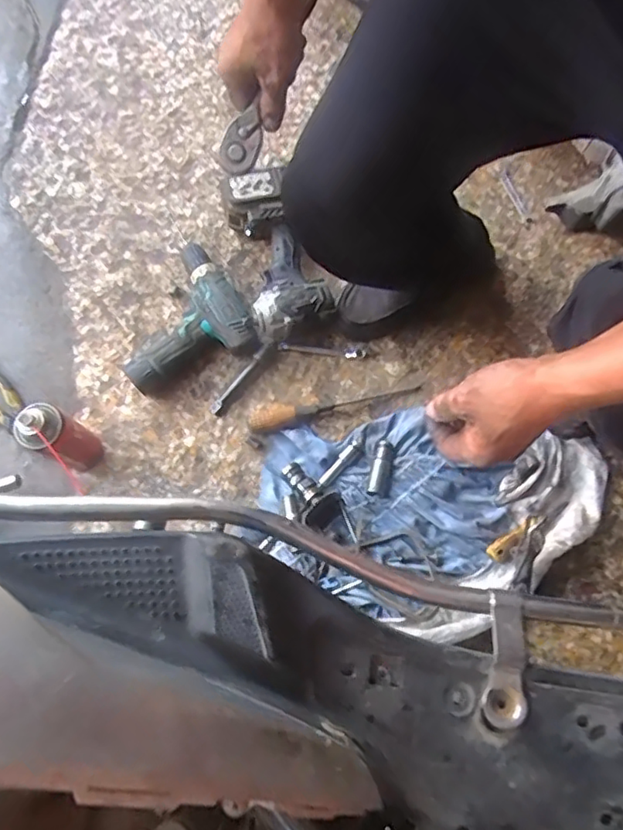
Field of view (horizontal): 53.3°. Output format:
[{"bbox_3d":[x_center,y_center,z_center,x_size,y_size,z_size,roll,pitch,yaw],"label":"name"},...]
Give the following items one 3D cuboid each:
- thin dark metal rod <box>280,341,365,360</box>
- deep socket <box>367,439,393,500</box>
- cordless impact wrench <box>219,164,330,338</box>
[{"bbox_3d":[0.016,-0.095,0.921,0.124,0.016,0.019,2,75,2],"label":"thin dark metal rod"},{"bbox_3d":[0.096,0.072,0.856,0.024,0.018,0.082,13,75,5],"label":"deep socket"},{"bbox_3d":[-0.053,-0.238,0.924,0.114,0.083,0.248,-15,75,-2],"label":"cordless impact wrench"}]

